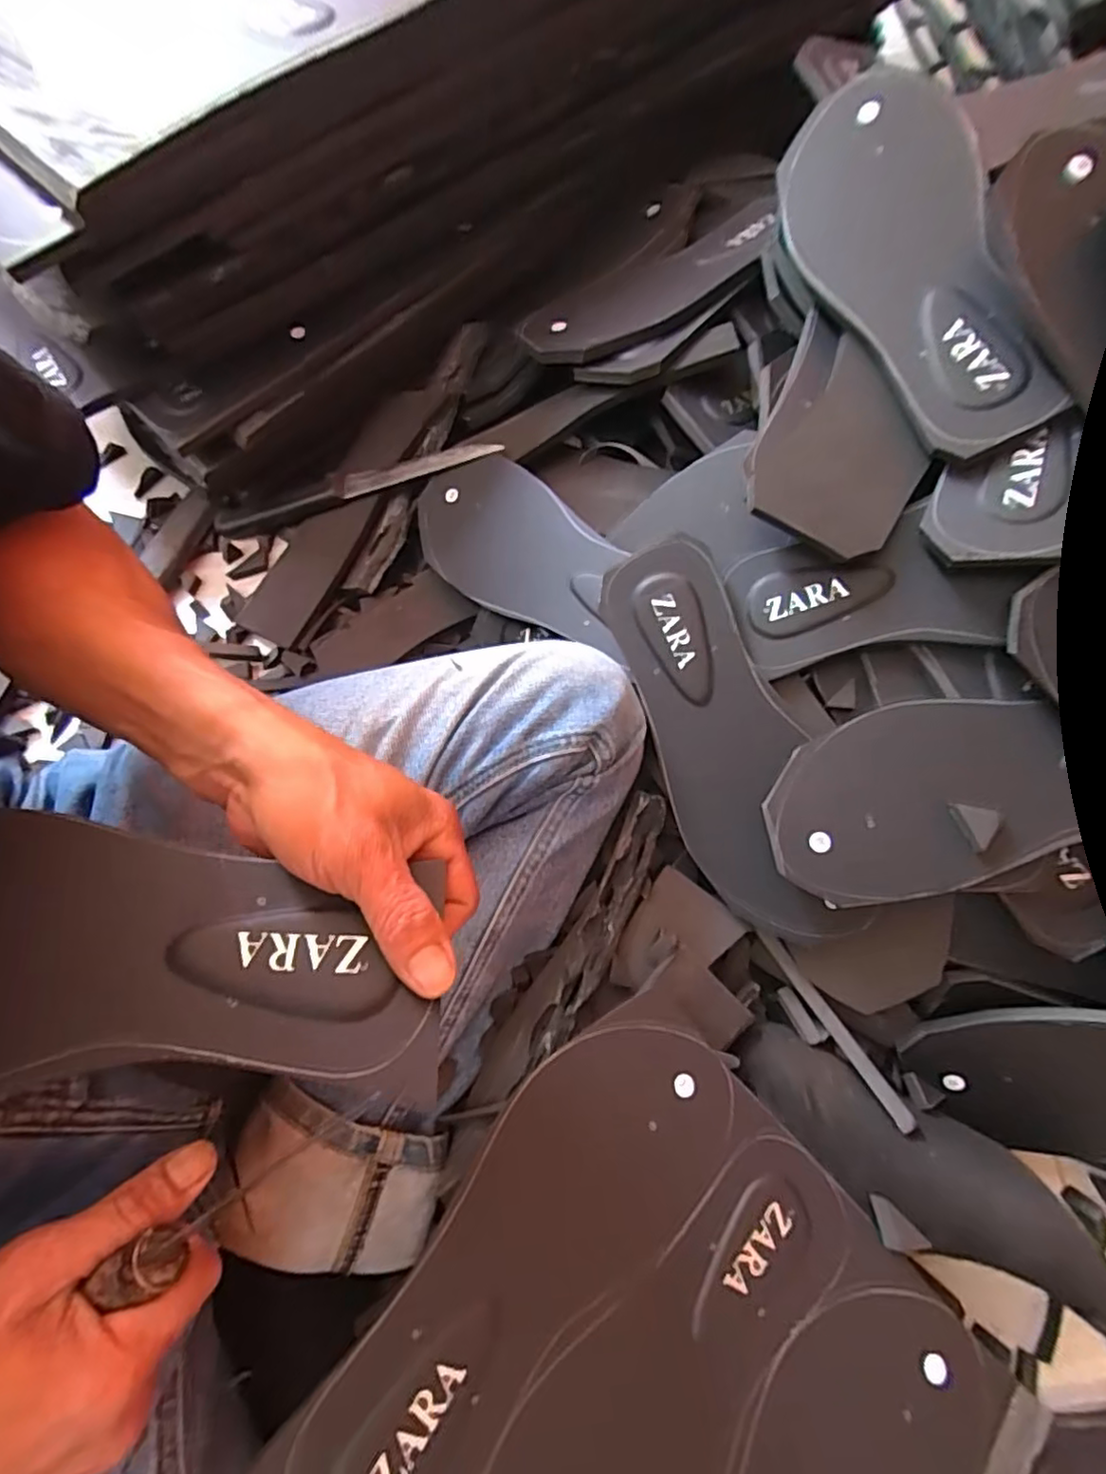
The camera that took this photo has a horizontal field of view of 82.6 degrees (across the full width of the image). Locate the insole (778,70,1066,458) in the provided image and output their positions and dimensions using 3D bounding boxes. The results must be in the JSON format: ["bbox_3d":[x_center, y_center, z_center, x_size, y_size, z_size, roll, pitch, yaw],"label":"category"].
[{"bbox_3d":[0.210,-0.269,0.360,0.096,0.028,0.234,-31,72,23],"label":"insole"}]

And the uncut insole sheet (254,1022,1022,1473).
[{"bbox_3d":[0.053,0.297,0.280,0.250,0.006,0.260,-38,78,-28],"label":"uncut insole sheet"}]

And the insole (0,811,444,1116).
[{"bbox_3d":[-0.158,0.080,0.220,0.235,0.015,0.095,7,71,-5],"label":"insole"}]

